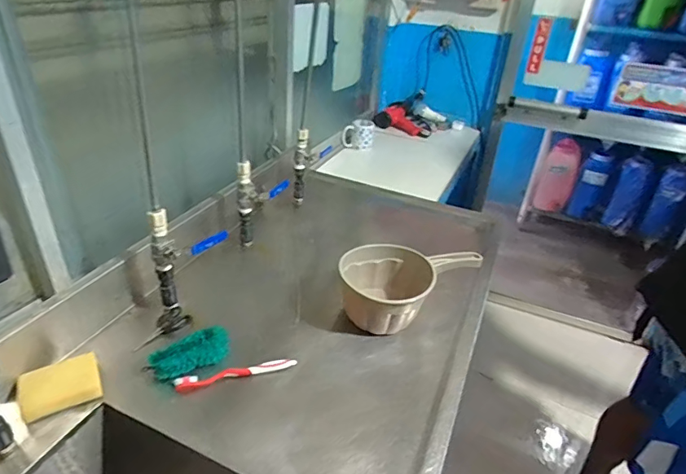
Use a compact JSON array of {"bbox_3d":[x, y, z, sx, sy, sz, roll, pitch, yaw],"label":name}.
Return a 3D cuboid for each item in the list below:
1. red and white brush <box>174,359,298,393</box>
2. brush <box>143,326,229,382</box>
[{"bbox_3d":[-0.169,0.217,0.724,0.187,0.012,0.023,-8,34,-20],"label":"red and white brush"},{"bbox_3d":[-0.248,0.189,0.733,0.130,0.031,0.053,-17,38,-31],"label":"brush"}]

